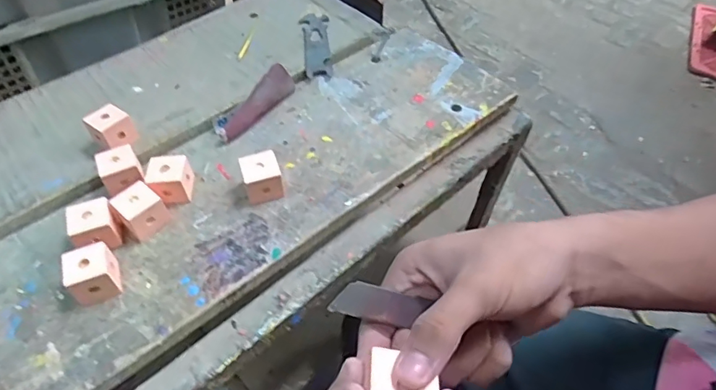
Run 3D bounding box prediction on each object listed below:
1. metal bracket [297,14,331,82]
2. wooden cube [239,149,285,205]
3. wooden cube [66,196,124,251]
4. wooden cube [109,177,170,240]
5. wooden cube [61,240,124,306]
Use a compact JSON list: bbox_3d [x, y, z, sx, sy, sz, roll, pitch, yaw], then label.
[{"bbox_3d":[-0.049,-0.183,0.588,0.034,0.005,0.134,-7,51,-5],"label":"metal bracket"},{"bbox_3d":[-0.084,-0.014,0.434,0.031,0.031,0.032,-15,53,-11],"label":"wooden cube"},{"bbox_3d":[-0.214,0.026,0.402,0.033,0.031,0.035,-23,54,-16],"label":"wooden cube"},{"bbox_3d":[-0.181,0.014,0.410,0.032,0.034,0.031,35,59,25],"label":"wooden cube"},{"bbox_3d":[-0.203,0.062,0.375,0.031,0.033,0.034,-14,52,-10],"label":"wooden cube"}]

